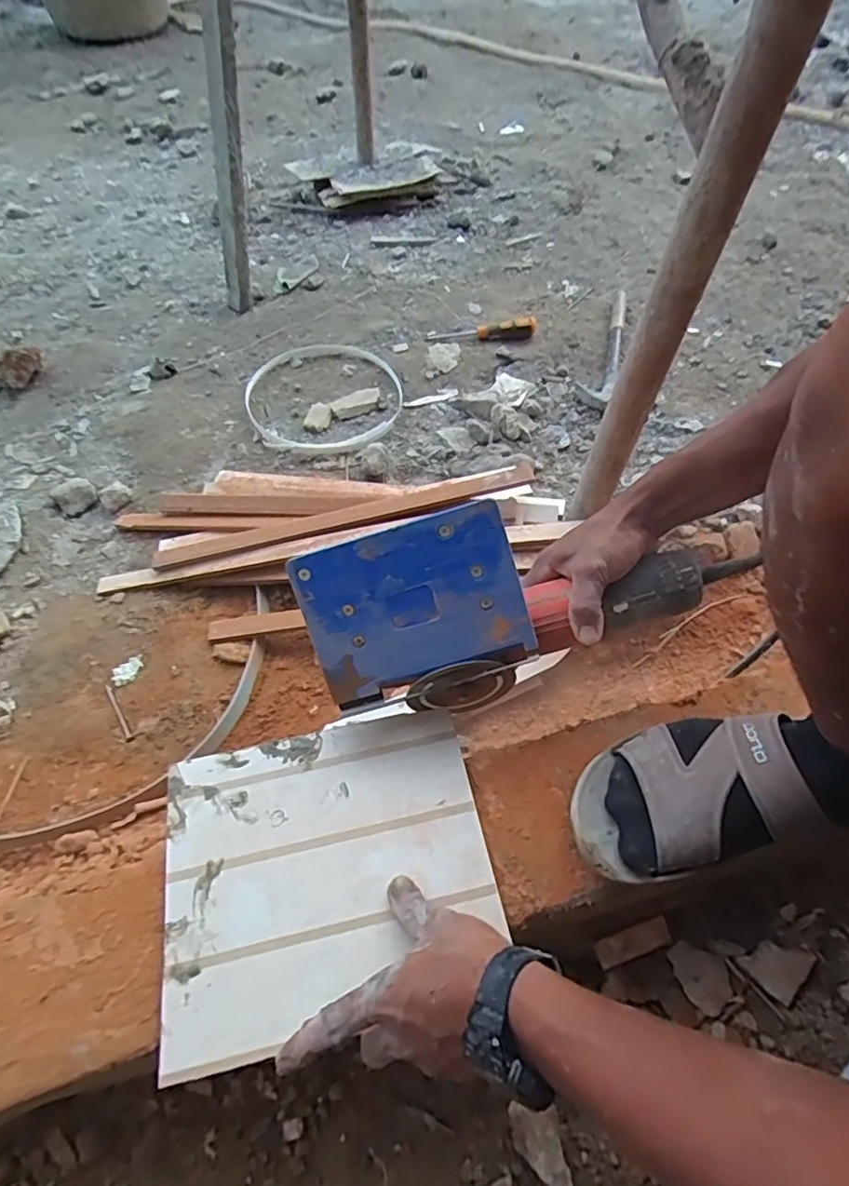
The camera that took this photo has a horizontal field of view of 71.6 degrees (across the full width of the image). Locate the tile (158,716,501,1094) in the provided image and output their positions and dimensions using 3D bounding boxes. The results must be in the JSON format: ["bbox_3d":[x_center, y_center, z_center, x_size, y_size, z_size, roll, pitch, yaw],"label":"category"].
[{"bbox_3d":[-0.077,0.210,0.462,0.244,0.009,0.213,-11,56,-7],"label":"tile"}]

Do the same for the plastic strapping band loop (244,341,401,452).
[{"bbox_3d":[-0.168,-0.336,1.003,0.259,0.014,0.279,0,56,0],"label":"plastic strapping band loop"}]

